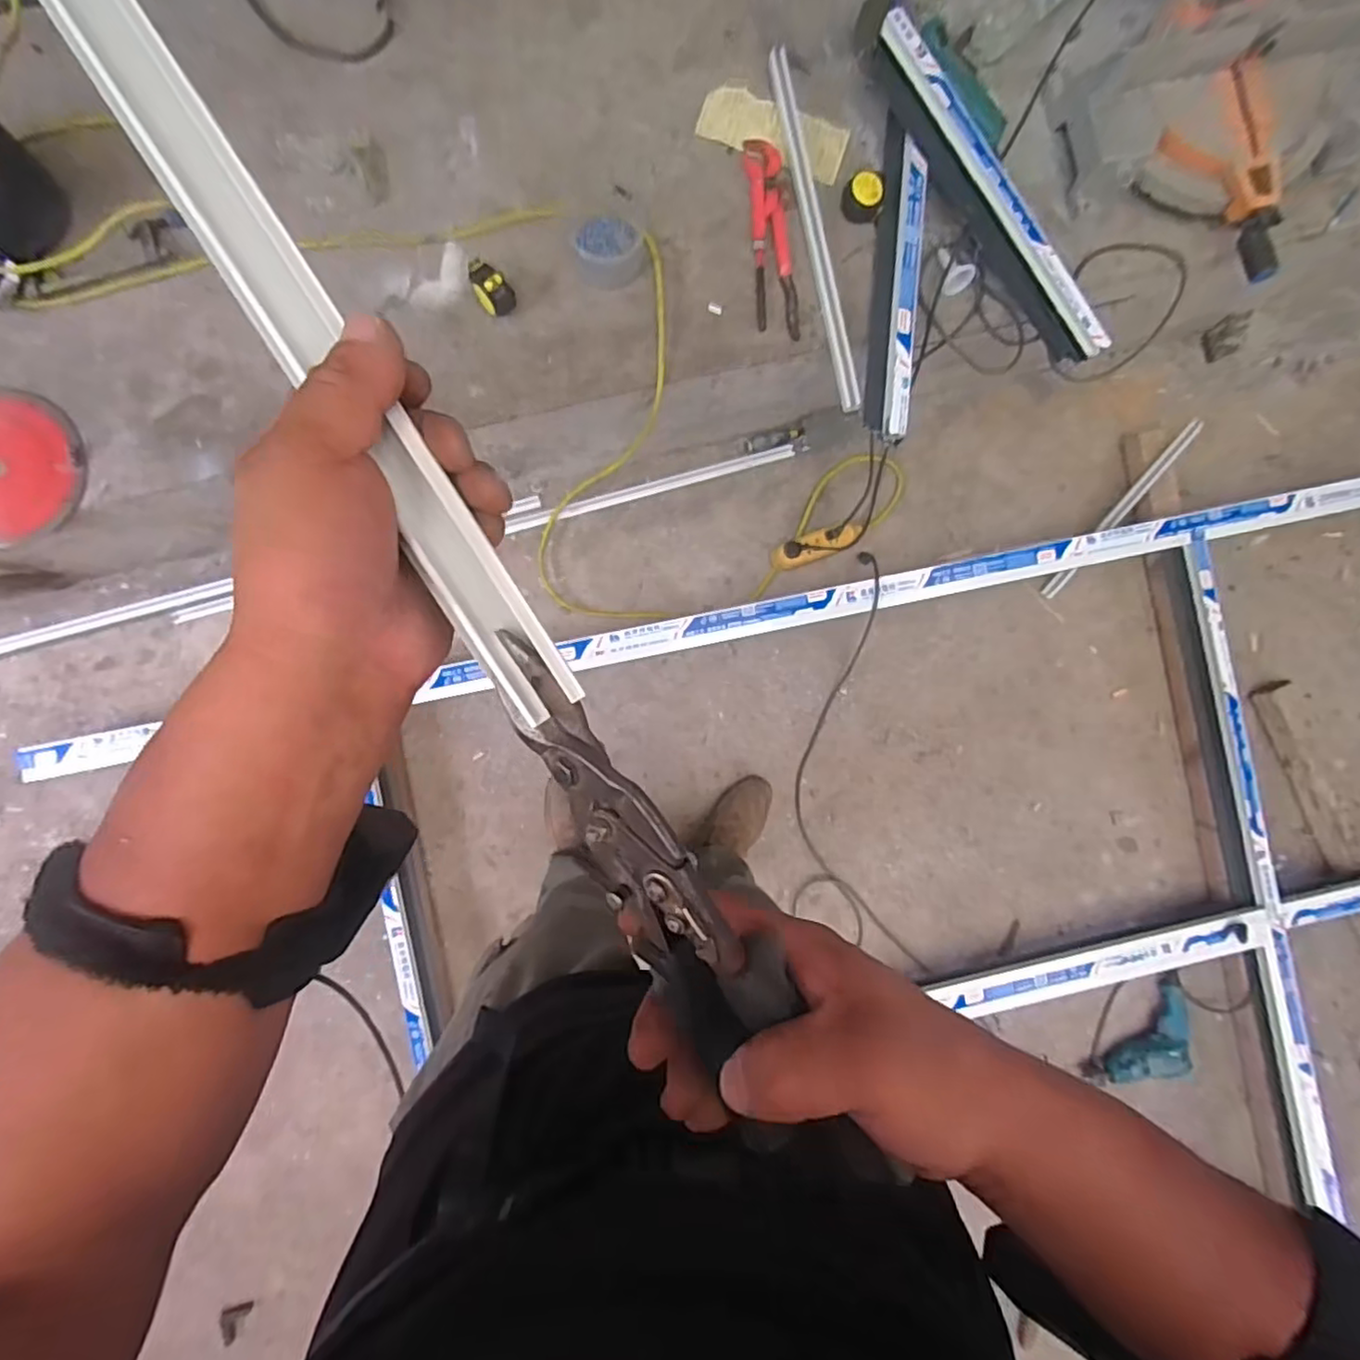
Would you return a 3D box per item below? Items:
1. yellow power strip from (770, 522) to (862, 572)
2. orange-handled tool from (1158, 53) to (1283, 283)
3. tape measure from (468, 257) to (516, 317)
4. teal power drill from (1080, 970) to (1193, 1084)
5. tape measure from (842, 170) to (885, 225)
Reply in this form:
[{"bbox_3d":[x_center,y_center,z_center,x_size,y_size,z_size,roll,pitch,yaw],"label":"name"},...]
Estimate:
[{"bbox_3d":[0.251,-0.242,1.177,0.166,0.030,0.046,-19,89,-3],"label":"yellow power strip"},{"bbox_3d":[0.777,-0.693,0.899,0.128,0.071,0.266,-26,90,-3],"label":"orange-handled tool"},{"bbox_3d":[-0.253,-0.530,0.869,0.052,0.048,0.067,-31,90,-3],"label":"tape measure"},{"bbox_3d":[0.852,0.655,1.179,0.091,0.084,0.242,37,87,-1],"label":"teal power drill"},{"bbox_3d":[0.257,-0.676,0.906,0.052,0.038,0.049,0,88,-3],"label":"tape measure"}]

